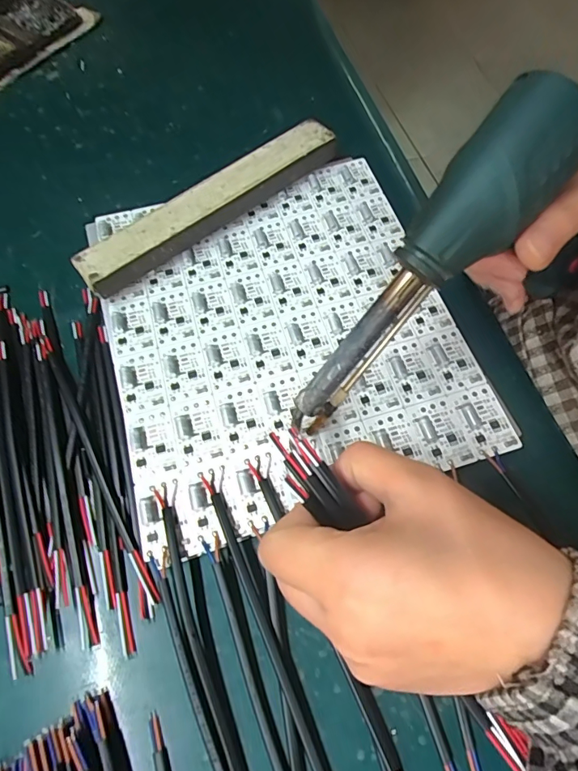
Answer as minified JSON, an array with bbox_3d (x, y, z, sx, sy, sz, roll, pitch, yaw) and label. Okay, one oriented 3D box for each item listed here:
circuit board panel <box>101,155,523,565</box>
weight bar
[{"bbox_3d":[-0.006,-0.036,0.279,0.203,0.008,0.222,-17,65,-6],"label":"circuit board panel"},{"bbox_3d":[-0.051,-0.123,0.310,0.197,0.026,0.026,-38,69,-15],"label":"weight bar"}]

